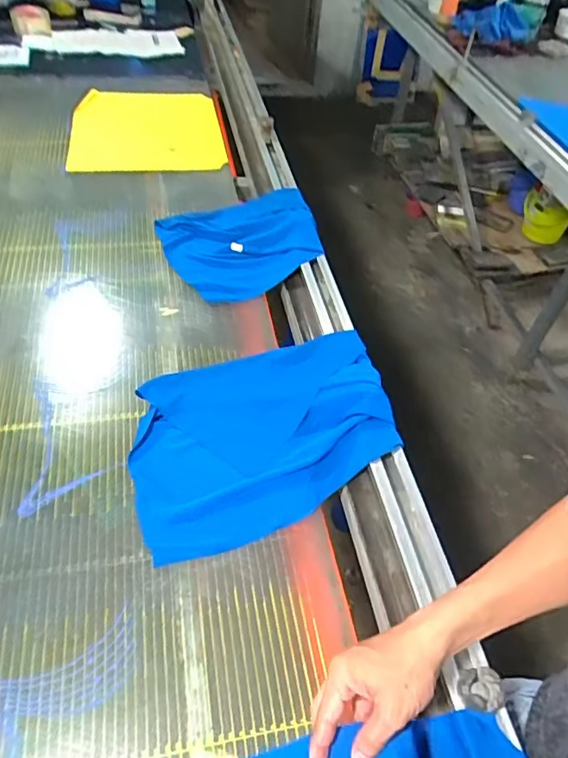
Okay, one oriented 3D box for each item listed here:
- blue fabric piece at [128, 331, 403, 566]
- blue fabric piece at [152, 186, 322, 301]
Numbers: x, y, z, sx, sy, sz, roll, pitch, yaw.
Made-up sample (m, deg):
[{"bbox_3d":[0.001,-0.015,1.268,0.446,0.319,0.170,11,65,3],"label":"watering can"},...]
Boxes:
[{"bbox_3d":[-0.023,0.068,0.711,0.356,0.051,0.267,-11,52,-14],"label":"blue fabric piece"},{"bbox_3d":[-0.071,-0.249,0.974,0.283,0.062,0.243,-14,53,-16],"label":"blue fabric piece"}]

